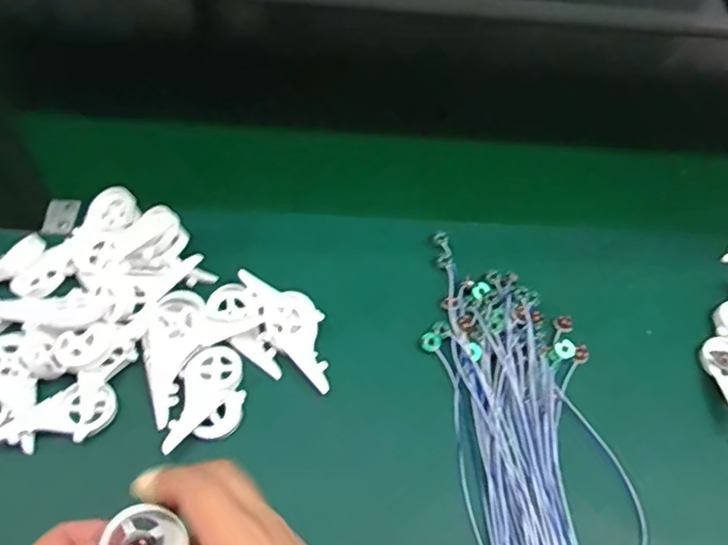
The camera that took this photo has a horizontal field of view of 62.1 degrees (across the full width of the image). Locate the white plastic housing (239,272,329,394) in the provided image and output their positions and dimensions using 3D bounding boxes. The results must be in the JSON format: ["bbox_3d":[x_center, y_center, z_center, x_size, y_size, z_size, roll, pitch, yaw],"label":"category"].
[{"bbox_3d":[-0.064,0.045,0.543,0.047,0.014,0.133,-35,66,-26],"label":"white plastic housing"}]

